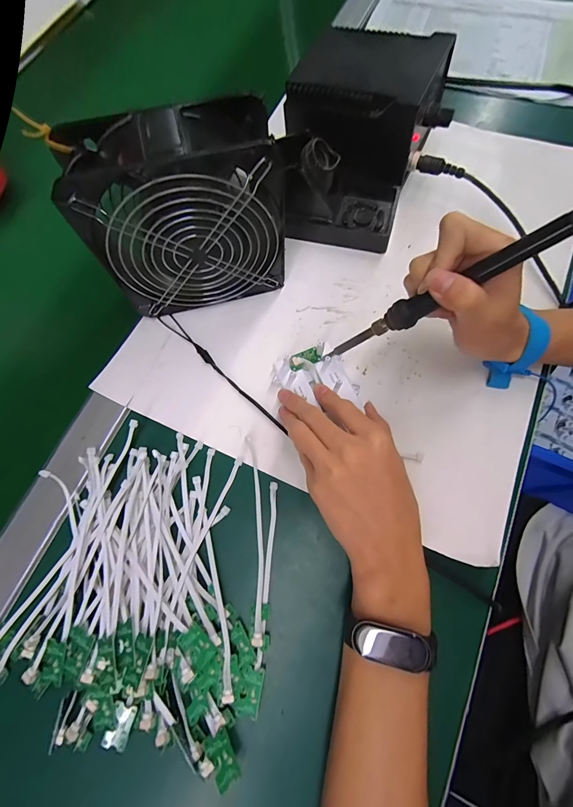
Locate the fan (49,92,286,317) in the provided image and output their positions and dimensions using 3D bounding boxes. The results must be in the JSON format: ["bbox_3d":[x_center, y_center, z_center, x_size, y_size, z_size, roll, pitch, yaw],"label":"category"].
[{"bbox_3d":[-0.079,-0.147,0.281,0.148,0.150,0.061,-15,73,-4],"label":"fan"}]

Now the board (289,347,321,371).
[{"bbox_3d":[0.016,-0.042,0.311,0.030,0.005,0.015,-23,73,-10],"label":"board"}]

